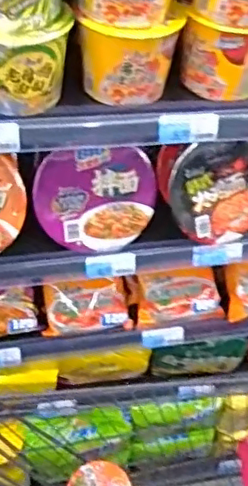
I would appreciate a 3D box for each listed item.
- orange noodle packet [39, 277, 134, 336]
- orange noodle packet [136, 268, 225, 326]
[{"bbox_3d":[-0.065,0.118,1.072,0.155,0.095,0.039,-3,6,-7],"label":"orange noodle packet"},{"bbox_3d":[0.106,0.102,1.110,0.160,0.101,0.040,0,6,-5],"label":"orange noodle packet"}]

